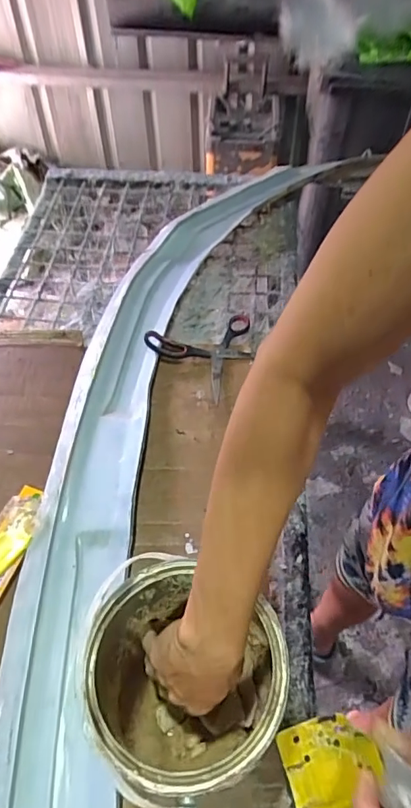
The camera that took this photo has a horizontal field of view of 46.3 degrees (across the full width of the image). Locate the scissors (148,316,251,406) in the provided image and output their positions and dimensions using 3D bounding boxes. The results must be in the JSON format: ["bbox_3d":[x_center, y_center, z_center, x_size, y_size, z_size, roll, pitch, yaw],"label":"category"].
[{"bbox_3d":[0.016,-0.113,0.846,0.170,0.035,0.186,34,57,26],"label":"scissors"}]

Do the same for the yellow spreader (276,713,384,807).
[{"bbox_3d":[0.127,0.361,0.481,0.092,0.006,0.080,-19,65,-2],"label":"yellow spreader"}]

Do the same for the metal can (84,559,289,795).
[{"bbox_3d":[-0.017,0.261,0.454,0.162,0.192,0.151,-1,51,1],"label":"metal can"}]

